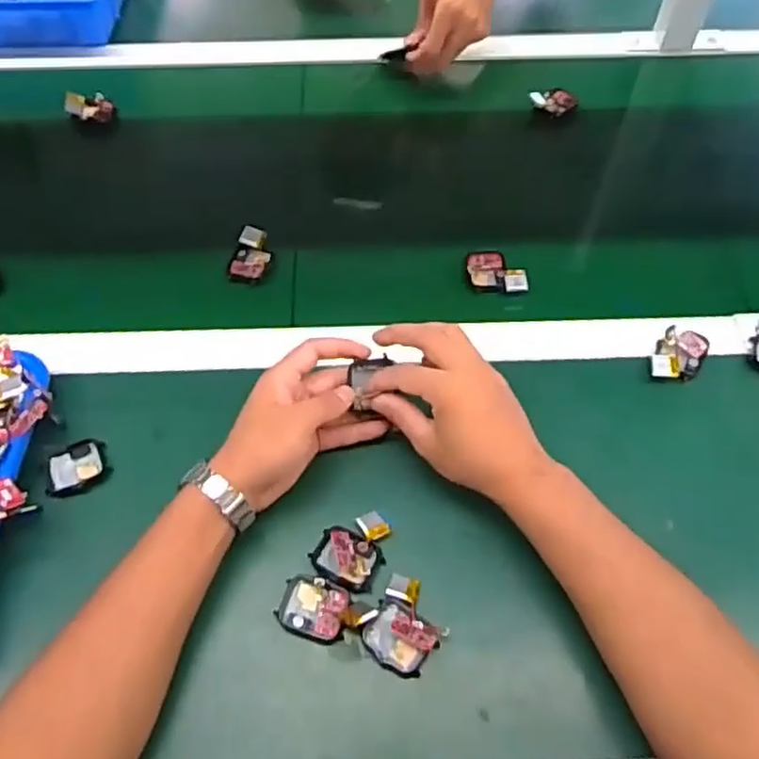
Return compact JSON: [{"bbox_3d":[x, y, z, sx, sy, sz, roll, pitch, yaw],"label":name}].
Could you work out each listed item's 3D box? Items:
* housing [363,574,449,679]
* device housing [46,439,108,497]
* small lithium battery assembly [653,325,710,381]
[{"bbox_3d":[0.019,0.167,0.459,0.049,0.016,0.058,23,61,14],"label":"housing"},{"bbox_3d":[-0.233,0.069,0.526,0.044,0.014,0.037,-17,59,-10],"label":"device housing"},{"bbox_3d":[0.251,-0.019,0.569,0.039,0.014,0.052,25,61,15],"label":"small lithium battery assembly"}]

